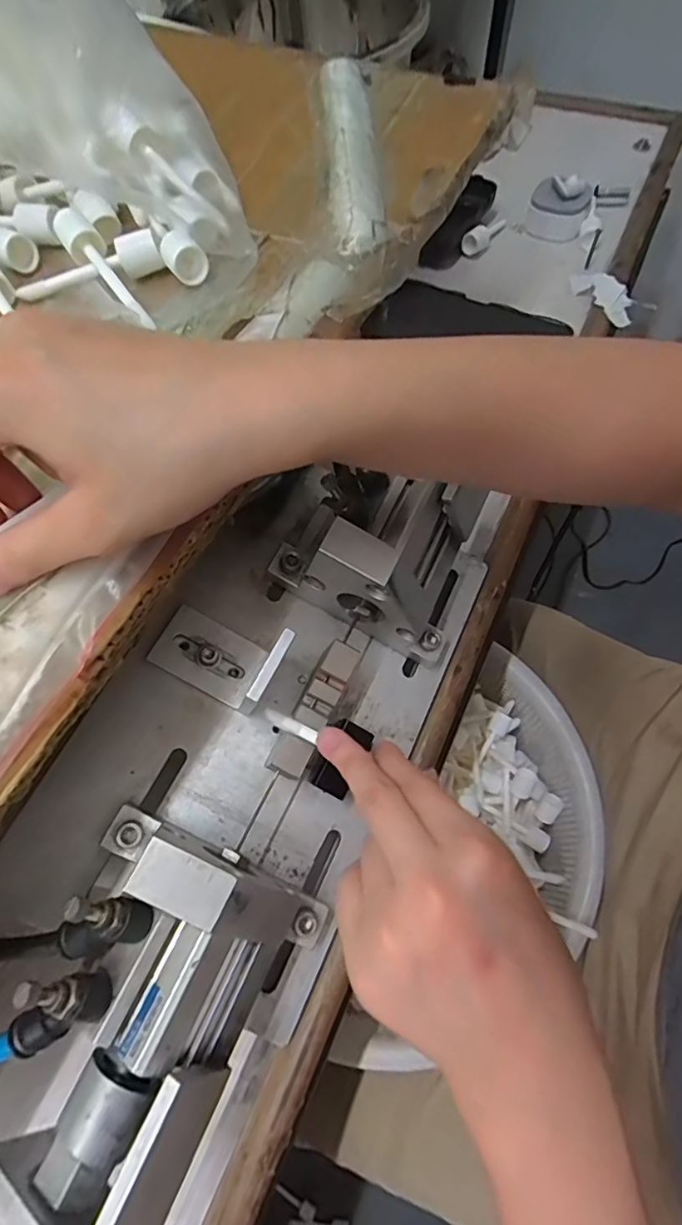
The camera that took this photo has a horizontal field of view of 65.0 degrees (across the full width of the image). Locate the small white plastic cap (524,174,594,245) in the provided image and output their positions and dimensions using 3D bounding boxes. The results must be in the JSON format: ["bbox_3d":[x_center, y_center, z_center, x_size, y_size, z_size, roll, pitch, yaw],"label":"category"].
[{"bbox_3d":[0.202,-0.378,0.496,0.054,0.037,0.038,18,67,11],"label":"small white plastic cap"}]

